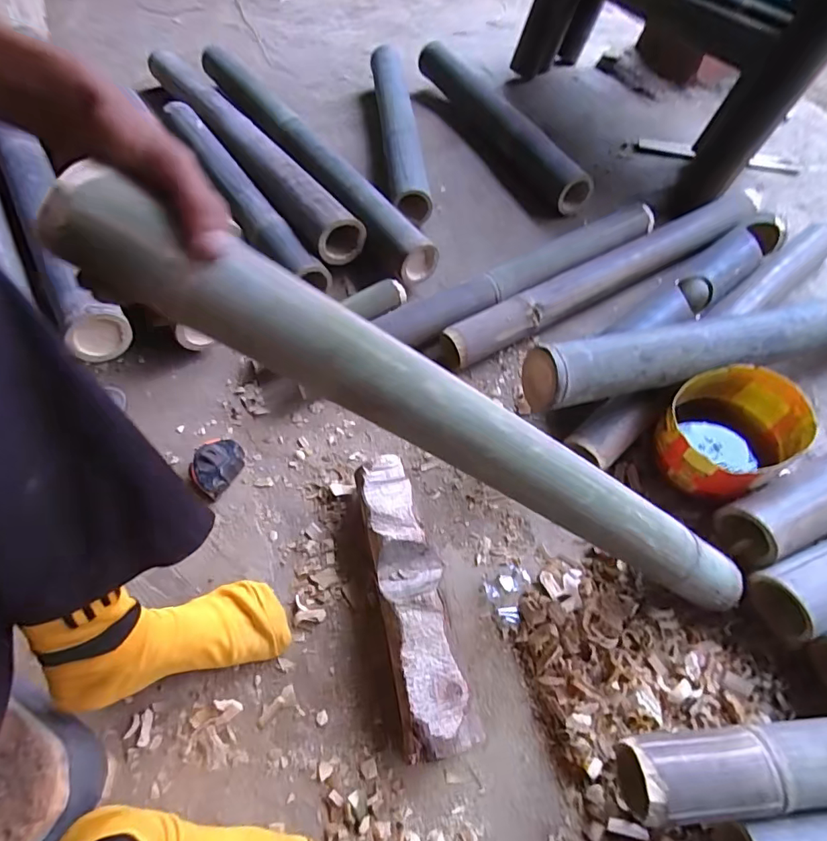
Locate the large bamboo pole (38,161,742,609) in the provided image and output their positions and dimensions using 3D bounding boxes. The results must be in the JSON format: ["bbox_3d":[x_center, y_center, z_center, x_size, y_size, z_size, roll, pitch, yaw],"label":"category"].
[{"bbox_3d":[0.063,0.022,0.386,0.618,0.051,0.049,29,59,-23],"label":"large bamboo pole"}]

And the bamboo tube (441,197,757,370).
[{"bbox_3d":[0.291,-0.220,0.757,0.559,0.058,0.059,-24,61,-13],"label":"bamboo tube"}]

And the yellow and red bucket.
[{"bbox_3d":[0.388,0.019,0.613,0.157,0.110,0.137,-33,63,-18],"label":"yellow and red bucket"}]

